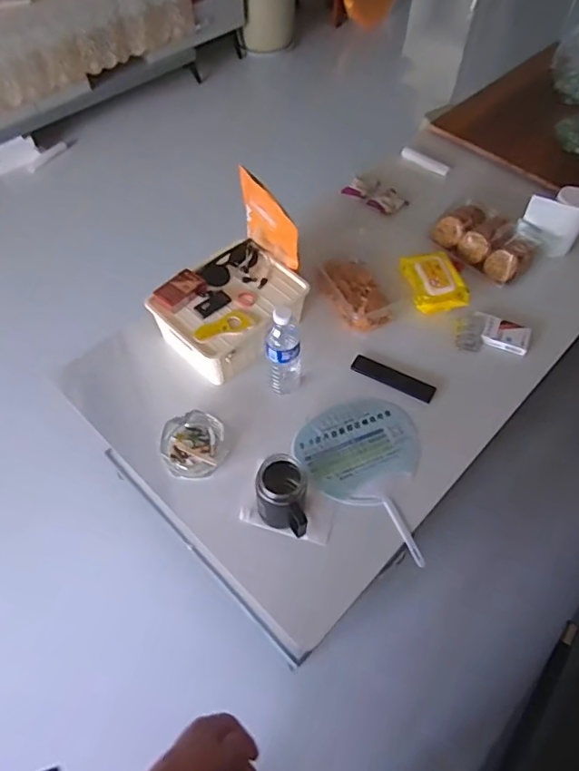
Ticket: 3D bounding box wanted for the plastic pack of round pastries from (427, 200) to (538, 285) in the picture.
[{"bbox_3d":[0.450,-0.339,1.169,0.130,0.078,0.220,-36,64,-23],"label":"plastic pack of round pastries"}]

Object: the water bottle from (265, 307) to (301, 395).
[{"bbox_3d":[-0.009,-0.057,0.912,0.064,0.217,0.056,5,56,2],"label":"water bottle"}]

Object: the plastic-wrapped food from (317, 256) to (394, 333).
[{"bbox_3d":[0.135,-0.200,1.086,0.110,0.051,0.199,-21,59,-15],"label":"plastic-wrapped food"}]

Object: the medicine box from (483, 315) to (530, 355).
[{"bbox_3d":[0.447,-0.106,1.056,0.090,0.019,0.072,21,58,12],"label":"medicine box"}]

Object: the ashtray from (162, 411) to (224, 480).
[{"bbox_3d":[-0.166,0.102,0.892,0.106,0.038,0.118,8,56,3],"label":"ashtray"}]

